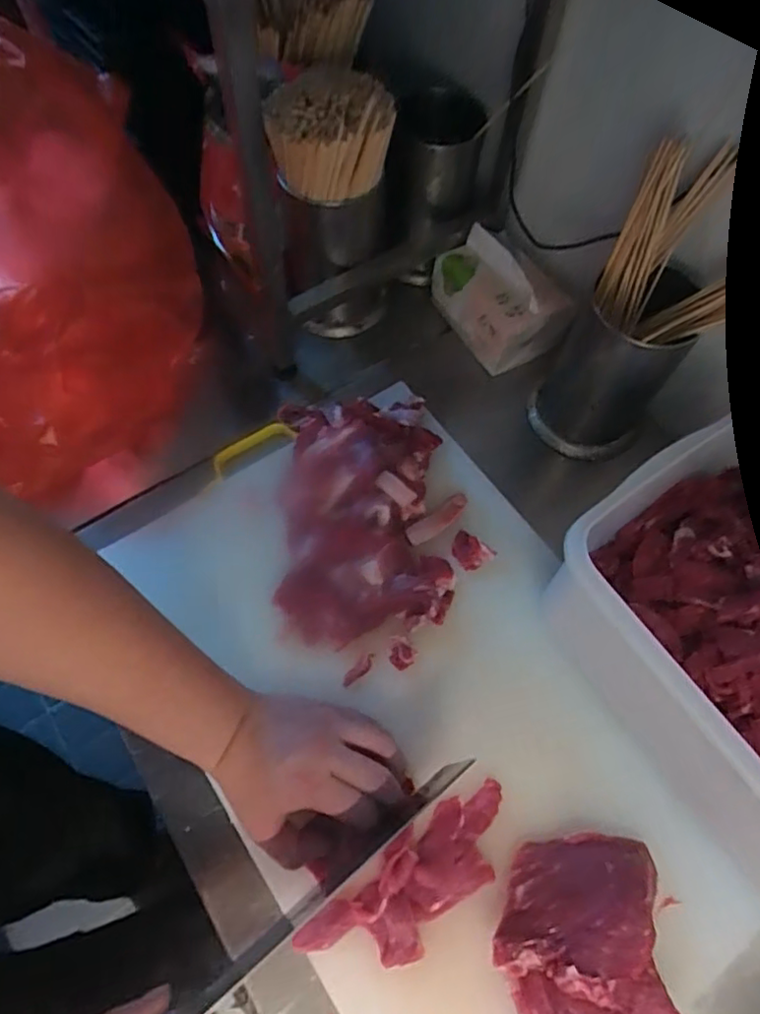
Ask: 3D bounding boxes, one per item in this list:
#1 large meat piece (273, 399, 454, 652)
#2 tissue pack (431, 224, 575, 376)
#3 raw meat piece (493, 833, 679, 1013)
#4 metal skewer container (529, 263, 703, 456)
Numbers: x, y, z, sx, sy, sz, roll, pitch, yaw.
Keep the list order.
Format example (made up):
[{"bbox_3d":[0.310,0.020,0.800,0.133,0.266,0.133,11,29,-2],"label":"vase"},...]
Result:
[{"bbox_3d":[-0.016,-0.002,0.546,0.145,0.035,0.238,0,66,-1],"label":"large meat piece"},{"bbox_3d":[0.126,-0.221,0.641,0.097,0.077,0.133,-29,70,-13],"label":"tissue pack"},{"bbox_3d":[0.135,0.313,0.403,0.109,0.066,0.163,2,66,-1],"label":"raw meat piece"},{"bbox_3d":[0.209,-0.133,0.558,0.100,0.182,0.096,5,66,1],"label":"metal skewer container"}]

